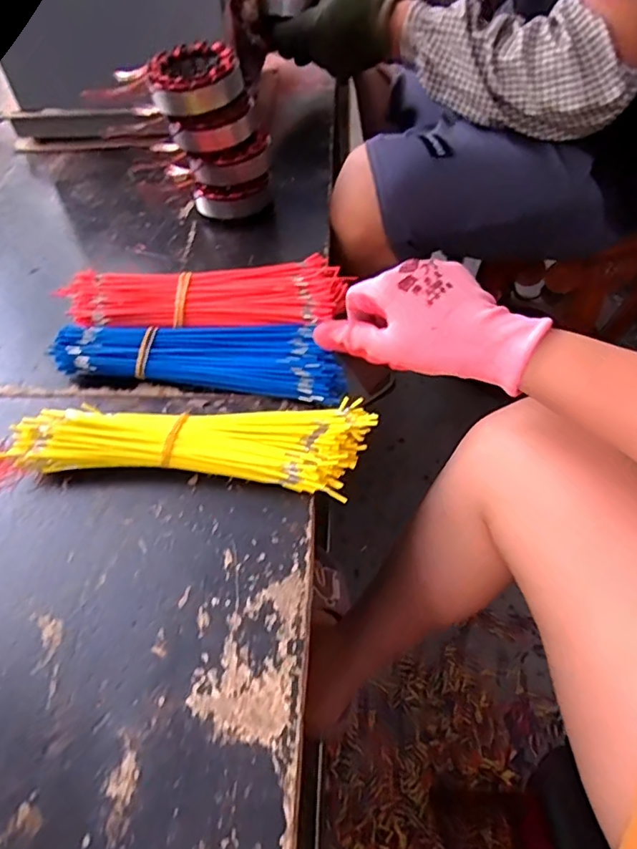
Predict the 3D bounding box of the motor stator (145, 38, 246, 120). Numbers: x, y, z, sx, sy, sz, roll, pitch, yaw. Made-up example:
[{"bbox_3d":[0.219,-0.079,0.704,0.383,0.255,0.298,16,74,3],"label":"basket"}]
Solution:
[{"bbox_3d":[-0.119,-0.336,0.529,0.085,0.039,0.085,-14,53,-7],"label":"motor stator"}]

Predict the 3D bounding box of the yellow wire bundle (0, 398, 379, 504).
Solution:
[{"bbox_3d":[-0.096,0.012,0.407,0.264,0.030,0.071,1,52,4],"label":"yellow wire bundle"}]

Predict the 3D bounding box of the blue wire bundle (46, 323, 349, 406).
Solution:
[{"bbox_3d":[-0.102,-0.062,0.463,0.248,0.026,0.065,5,53,8],"label":"blue wire bundle"}]

